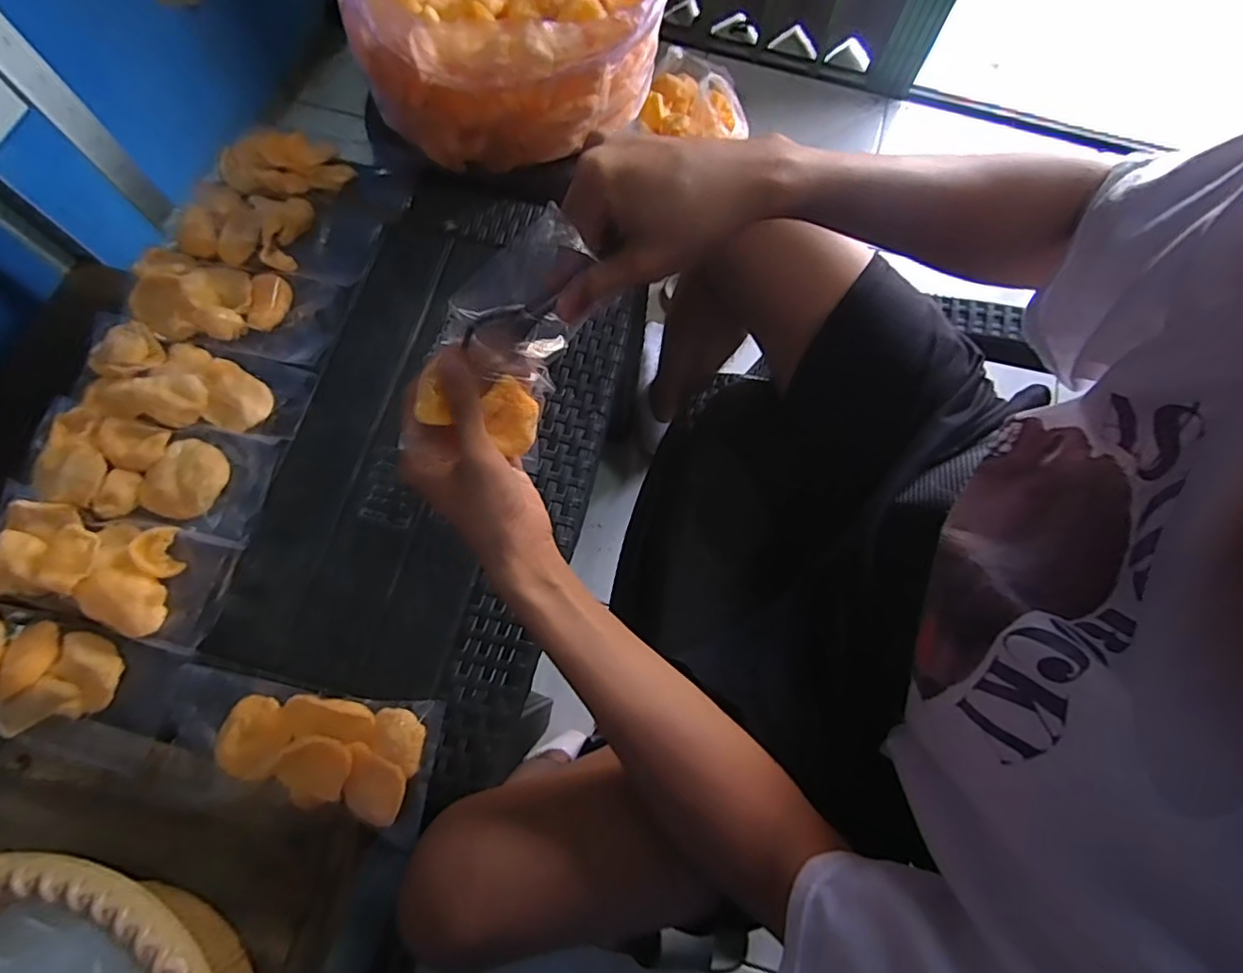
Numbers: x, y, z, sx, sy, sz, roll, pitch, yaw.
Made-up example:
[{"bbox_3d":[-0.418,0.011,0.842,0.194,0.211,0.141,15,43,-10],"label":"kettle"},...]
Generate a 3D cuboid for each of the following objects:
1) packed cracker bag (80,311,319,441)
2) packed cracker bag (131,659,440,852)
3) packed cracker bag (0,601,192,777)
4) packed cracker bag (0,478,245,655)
[{"bbox_3d":[-0.372,-0.090,0.506,0.189,0.022,0.078,13,72,2],"label":"packed cracker bag"},{"bbox_3d":[-0.246,0.191,0.430,0.209,0.024,0.090,9,72,1],"label":"packed cracker bag"},{"bbox_3d":[-0.429,0.143,0.434,0.177,0.021,0.086,16,72,3],"label":"packed cracker bag"},{"bbox_3d":[-0.402,0.063,0.456,0.171,0.024,0.086,14,72,2],"label":"packed cracker bag"}]

